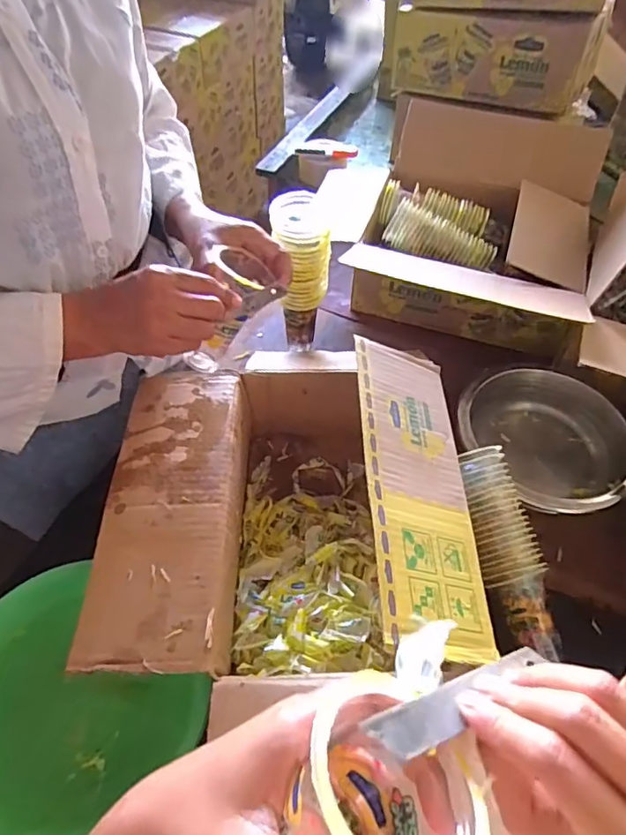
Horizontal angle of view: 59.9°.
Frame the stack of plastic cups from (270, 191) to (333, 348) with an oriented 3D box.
[{"bbox_3d":[-0.018,-0.199,0.752,0.073,0.212,0.089,-2,52,-4],"label":"stack of plastic cups"}]

